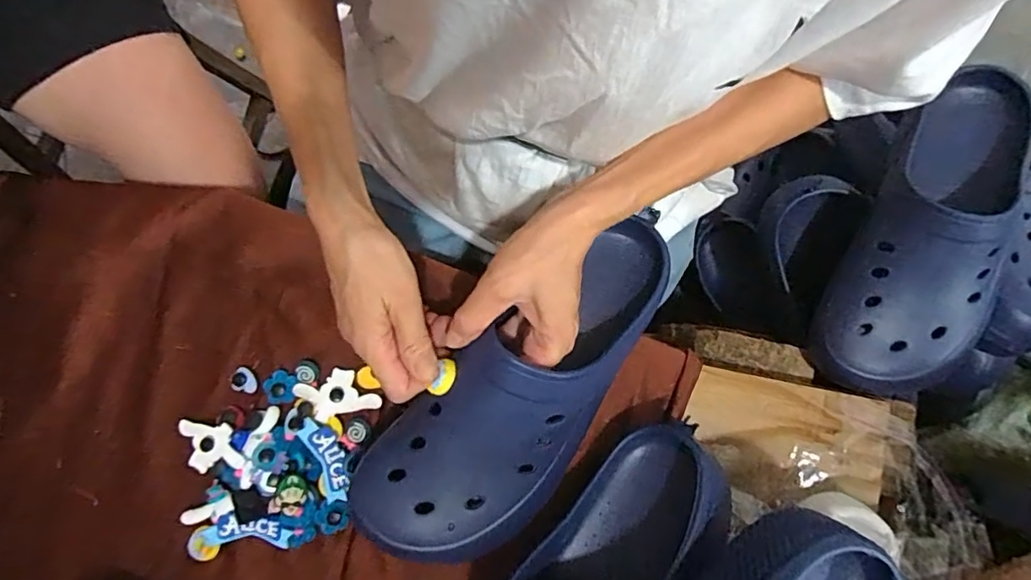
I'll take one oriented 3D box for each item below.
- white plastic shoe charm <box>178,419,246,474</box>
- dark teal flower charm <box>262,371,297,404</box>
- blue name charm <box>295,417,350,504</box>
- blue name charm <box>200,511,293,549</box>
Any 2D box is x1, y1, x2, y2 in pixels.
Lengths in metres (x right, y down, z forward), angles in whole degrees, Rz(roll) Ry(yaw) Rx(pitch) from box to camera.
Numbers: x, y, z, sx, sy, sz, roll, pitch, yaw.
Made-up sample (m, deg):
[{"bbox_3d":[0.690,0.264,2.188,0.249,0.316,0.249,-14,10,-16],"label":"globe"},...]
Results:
[{"bbox_3d":[-0.223,0.113,0.399,0.049,0.011,0.038,-8,81,-2],"label":"white plastic shoe charm"},{"bbox_3d":[-0.177,0.074,0.412,0.025,0.004,0.024,0,81,-1],"label":"dark teal flower charm"},{"bbox_3d":[-0.139,0.123,0.399,0.025,0.007,0.061,-28,82,-5],"label":"blue name charm"},{"bbox_3d":[-0.193,0.172,0.391,0.061,0.004,0.022,1,81,-1],"label":"blue name charm"}]

